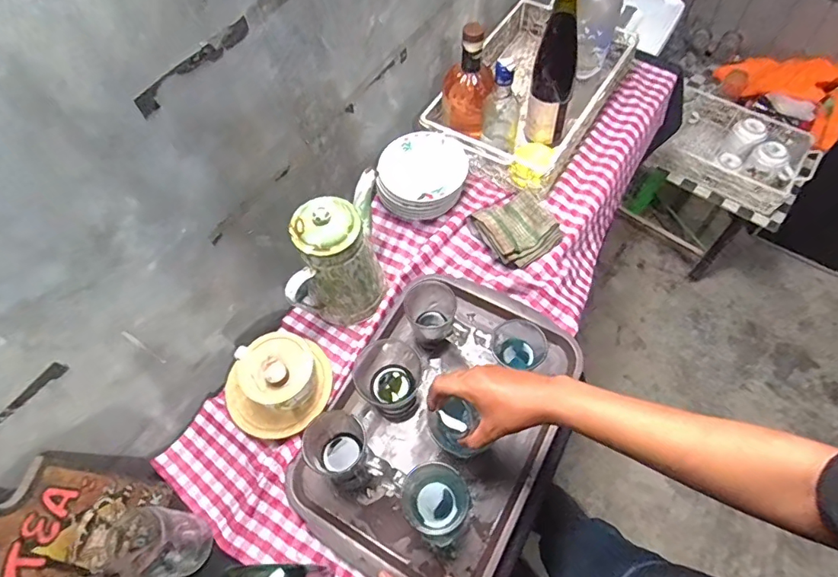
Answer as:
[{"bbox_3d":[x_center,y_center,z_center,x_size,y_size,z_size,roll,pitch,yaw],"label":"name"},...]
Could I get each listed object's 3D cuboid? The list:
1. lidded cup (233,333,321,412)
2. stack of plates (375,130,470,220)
[{"bbox_3d":[-0.200,0.117,0.685,0.116,0.090,0.100,27,65,17],"label":"lidded cup"},{"bbox_3d":[0.004,-0.194,0.847,0.153,0.067,0.149,24,64,16],"label":"stack of plates"}]

